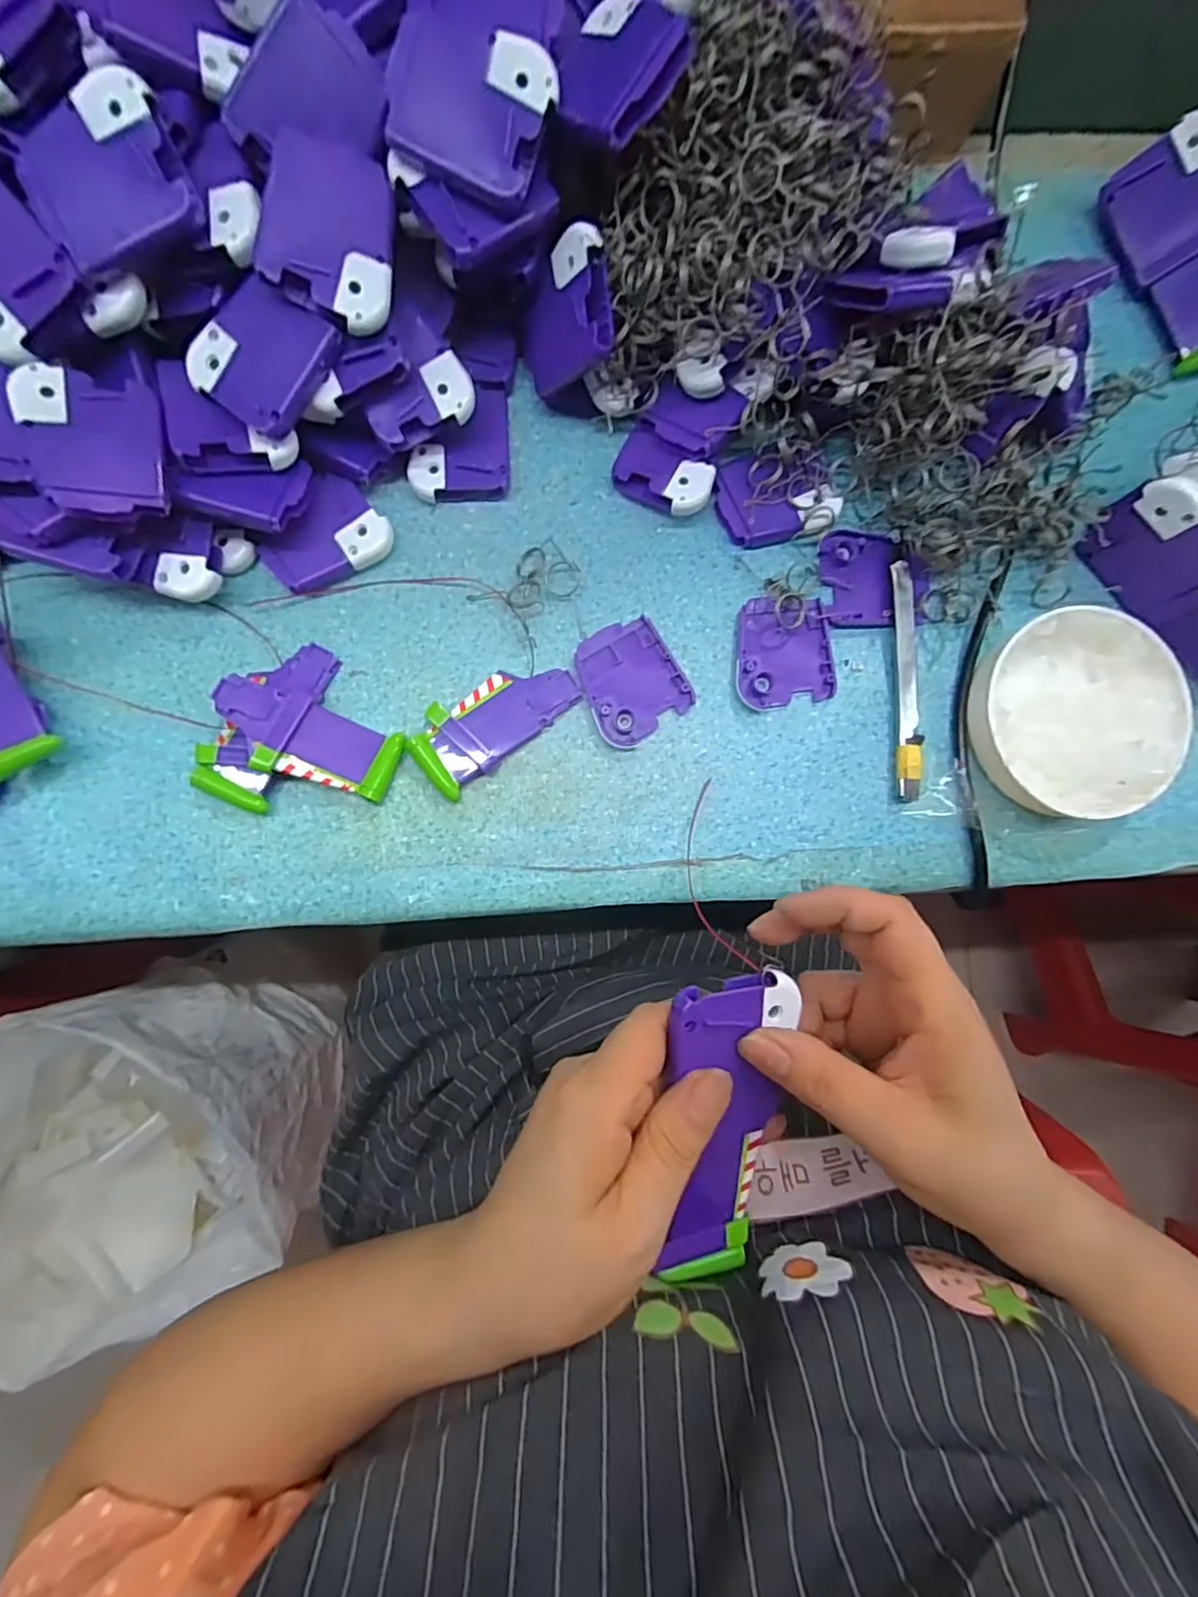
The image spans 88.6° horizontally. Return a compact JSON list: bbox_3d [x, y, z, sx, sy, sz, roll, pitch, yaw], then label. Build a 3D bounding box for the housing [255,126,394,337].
[{"bbox_3d":[-0.114,-0.238,0.260,0.050,0.012,0.063,8,97,-18],"label":"housing"}]

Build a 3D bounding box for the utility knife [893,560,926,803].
[{"bbox_3d":[0.164,-0.063,0.324,0.012,0.008,0.127,0,85,-2],"label":"utility knife"}]

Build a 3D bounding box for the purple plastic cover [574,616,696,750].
[{"bbox_3d":[0.017,-0.063,0.327,0.052,0.008,0.061,-25,87,-4],"label":"purple plastic cover"}]

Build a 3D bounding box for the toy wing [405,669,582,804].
[{"bbox_3d":[-0.055,-0.042,0.316,0.087,0.008,0.041,-39,88,-5],"label":"toy wing"}]

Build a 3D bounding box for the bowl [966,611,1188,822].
[{"bbox_3d":[0.246,-0.044,0.321,0.112,0.025,0.104,0,85,-2],"label":"bowl"}]

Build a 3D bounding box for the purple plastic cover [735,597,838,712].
[{"bbox_3d":[0.099,-0.080,0.330,0.051,0.005,0.059,-8,85,-3],"label":"purple plastic cover"}]

